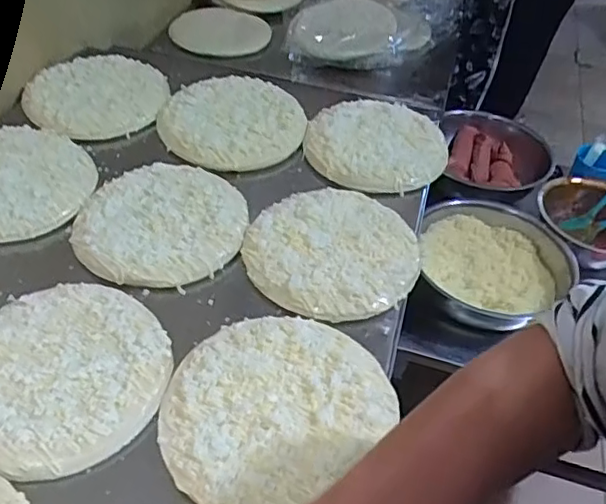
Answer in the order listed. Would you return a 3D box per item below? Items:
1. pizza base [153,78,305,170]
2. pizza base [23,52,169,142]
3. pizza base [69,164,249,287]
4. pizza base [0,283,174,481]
[{"bbox_3d":[-0.104,-0.192,0.869,0.195,0.028,0.208,3,43,-3],"label":"pizza base"},{"bbox_3d":[-0.307,-0.242,0.892,0.195,0.012,0.199,11,44,6],"label":"pizza base"},{"bbox_3d":[-0.167,-0.038,0.710,0.191,0.023,0.186,6,43,1],"label":"pizza base"},{"bbox_3d":[-0.226,0.108,0.552,0.193,0.016,0.194,19,45,14],"label":"pizza base"}]

